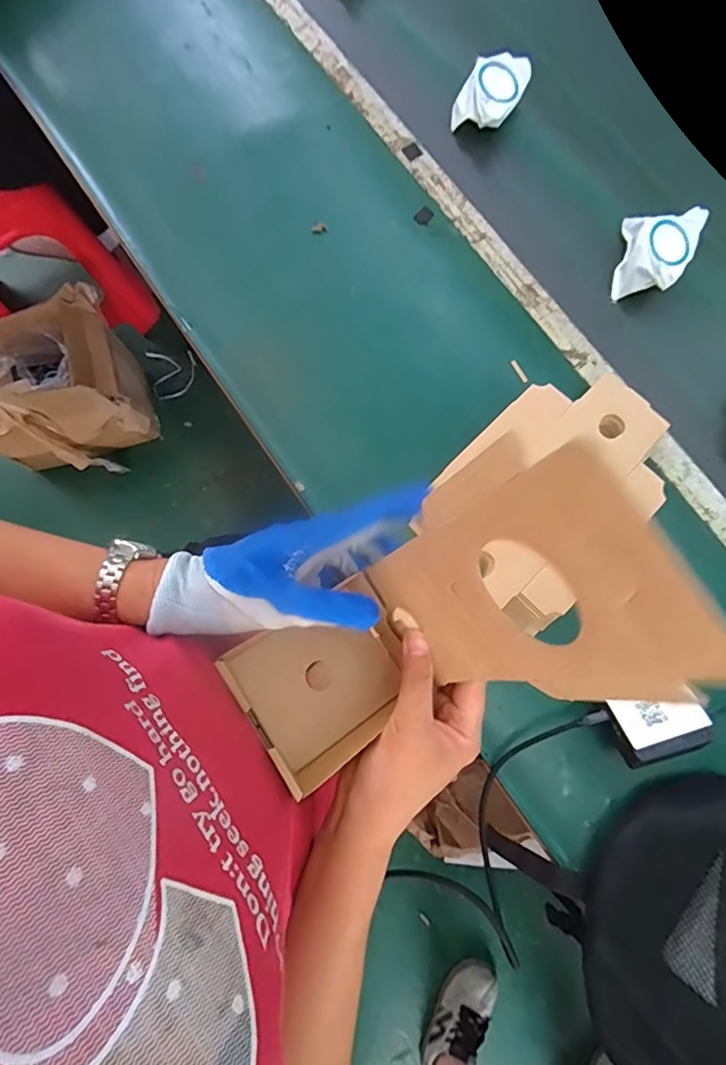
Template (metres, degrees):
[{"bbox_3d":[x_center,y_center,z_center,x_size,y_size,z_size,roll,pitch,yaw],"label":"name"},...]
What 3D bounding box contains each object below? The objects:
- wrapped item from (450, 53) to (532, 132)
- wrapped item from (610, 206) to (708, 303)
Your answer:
[{"bbox_3d":[0.162,-0.555,0.658,0.067,0.056,0.090,31,80,5],"label":"wrapped item"},{"bbox_3d":[0.354,-0.333,0.620,0.076,0.056,0.098,13,79,2],"label":"wrapped item"}]

